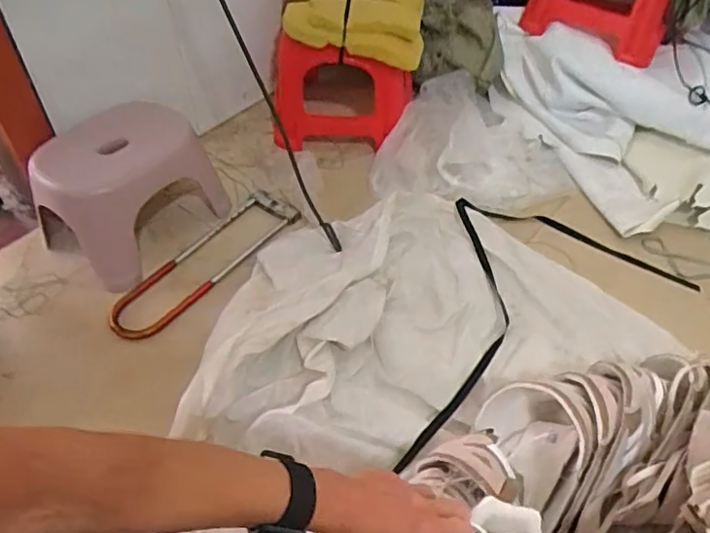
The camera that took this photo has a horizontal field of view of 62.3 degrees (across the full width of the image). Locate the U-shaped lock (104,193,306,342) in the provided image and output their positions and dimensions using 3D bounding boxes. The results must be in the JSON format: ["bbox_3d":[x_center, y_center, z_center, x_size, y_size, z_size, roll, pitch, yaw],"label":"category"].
[{"bbox_3d":[-0.271,-0.011,1.074,0.123,0.021,0.392,29,54,25],"label":"U-shaped lock"}]

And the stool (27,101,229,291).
[{"bbox_3d":[-0.402,-0.142,1.049,0.231,0.210,0.281,33,56,27],"label":"stool"}]

